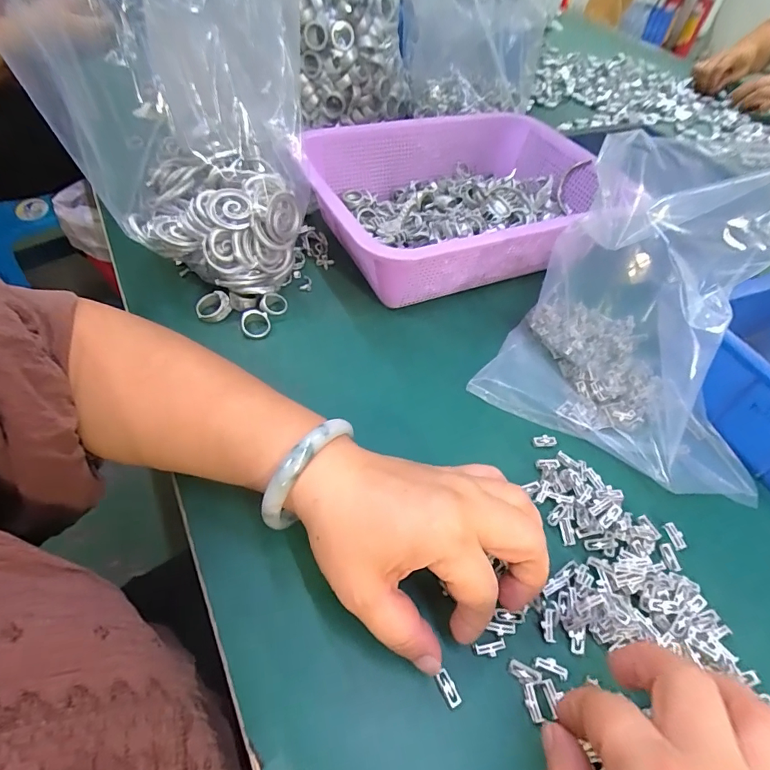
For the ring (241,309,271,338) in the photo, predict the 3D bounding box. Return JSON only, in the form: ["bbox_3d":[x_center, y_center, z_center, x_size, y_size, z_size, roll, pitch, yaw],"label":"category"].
[{"bbox_3d":[-0.107,-0.051,0.369,0.023,0.004,0.025,6,72,-20],"label":"ring"}]

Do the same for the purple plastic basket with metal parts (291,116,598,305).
[{"bbox_3d":[0.078,-0.187,0.453,0.306,0.081,0.226,-18,55,-18],"label":"purple plastic basket with metal parts"}]

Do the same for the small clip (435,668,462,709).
[{"bbox_3d":[0.032,0.151,0.221,0.007,0.004,0.017,-16,63,-17],"label":"small clip"}]

